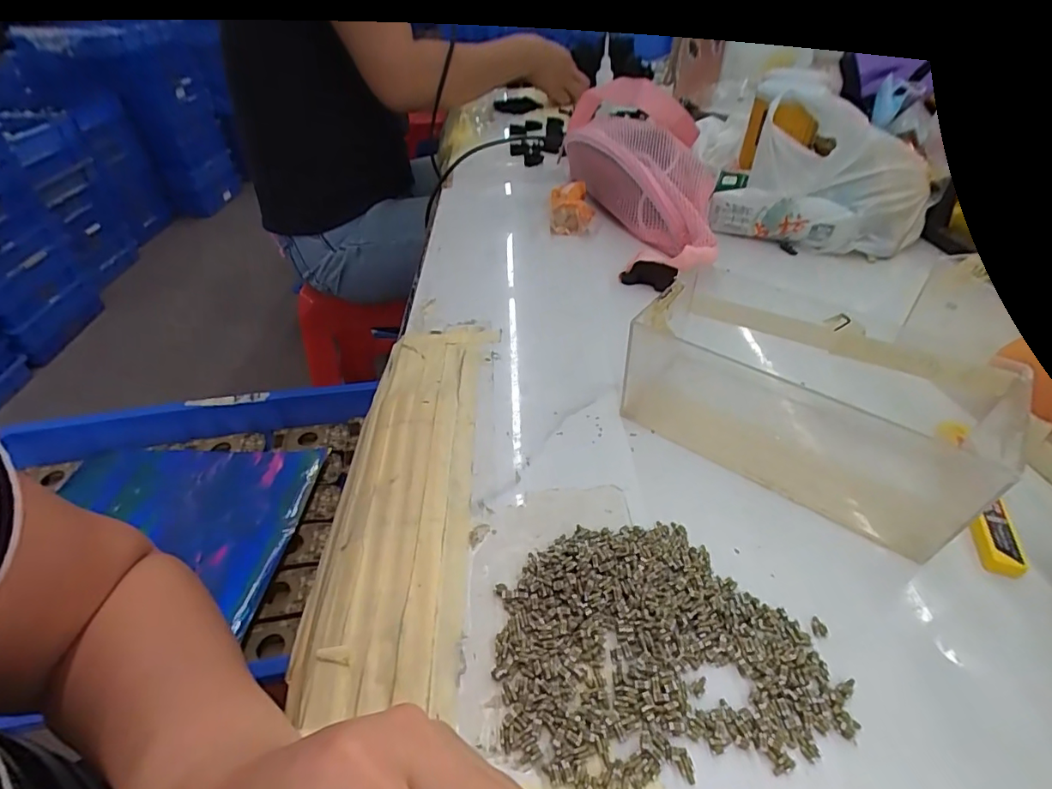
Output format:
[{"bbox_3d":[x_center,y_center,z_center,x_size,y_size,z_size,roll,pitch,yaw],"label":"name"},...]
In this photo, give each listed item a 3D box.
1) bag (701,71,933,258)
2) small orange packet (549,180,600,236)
[{"bbox_3d":[0.273,-0.224,0.491,0.206,0.129,0.104,10,43,13],"label":"bag"},{"bbox_3d":[0.050,-0.197,0.540,0.048,0.031,0.079,1,42,2],"label":"small orange packet"}]

